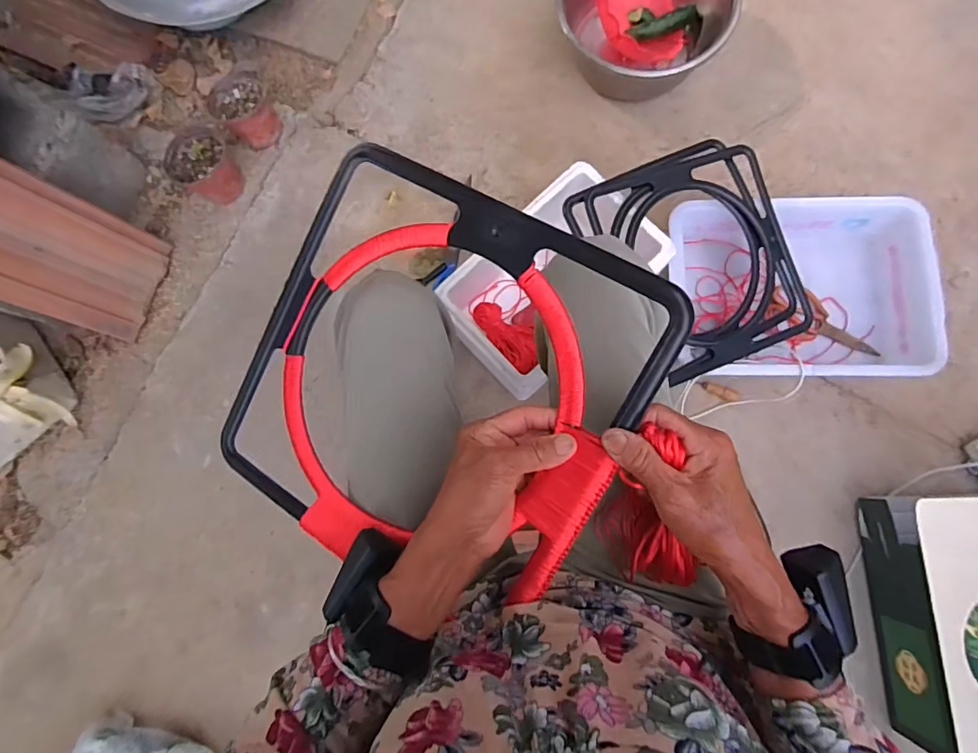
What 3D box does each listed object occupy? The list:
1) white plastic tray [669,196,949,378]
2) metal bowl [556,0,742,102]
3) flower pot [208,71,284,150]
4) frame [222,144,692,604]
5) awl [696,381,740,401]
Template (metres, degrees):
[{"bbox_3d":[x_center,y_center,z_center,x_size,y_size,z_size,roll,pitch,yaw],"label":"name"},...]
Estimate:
[{"bbox_3d":[0.513,-0.152,0.849,0.403,0.117,0.315,-1,83,2],"label":"white plastic tray"},{"bbox_3d":[0.281,-0.658,0.908,0.301,0.155,0.235,-8,83,1],"label":"metal bowl"},{"bbox_3d":[-0.472,-0.521,0.989,0.107,0.104,0.108,0,83,2],"label":"flower pot"},{"bbox_3d":[-0.055,0.012,0.412,0.330,0.014,0.324,30,99,16],"label":"frame"},{"bbox_3d":[0.397,0.026,0.865,0.077,0.016,0.020,18,84,6],"label":"awl"}]

